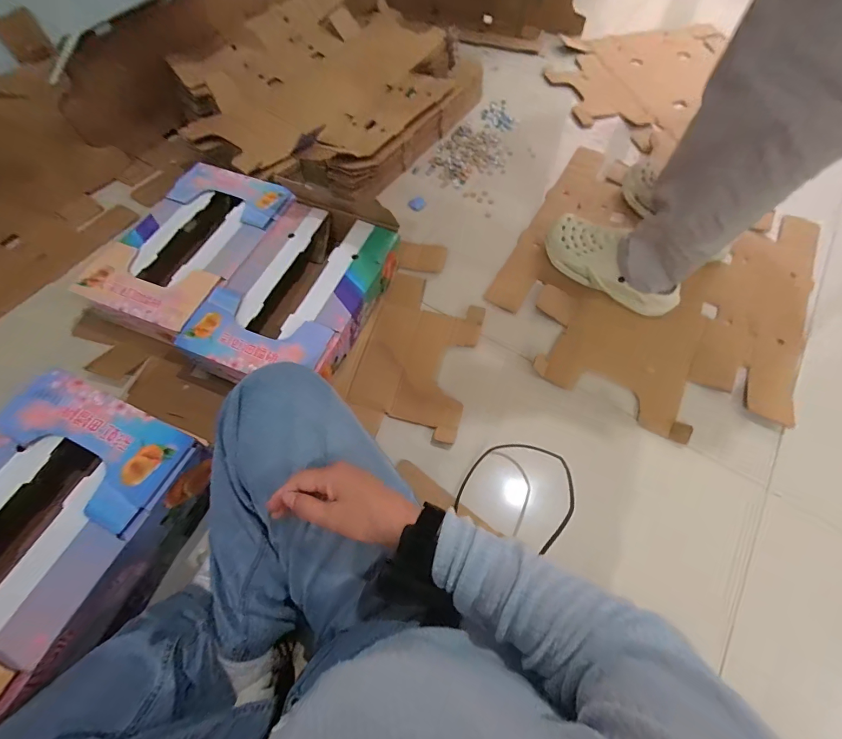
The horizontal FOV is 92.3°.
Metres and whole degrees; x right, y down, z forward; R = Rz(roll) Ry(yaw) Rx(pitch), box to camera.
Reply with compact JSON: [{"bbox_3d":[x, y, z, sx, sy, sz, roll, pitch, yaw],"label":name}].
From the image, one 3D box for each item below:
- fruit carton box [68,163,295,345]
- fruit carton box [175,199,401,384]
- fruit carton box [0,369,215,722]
[{"bbox_3d":[-0.467,-0.258,0.839,0.253,0.086,0.420,19,64,11],"label":"fruit carton box"},{"bbox_3d":[-0.230,-0.149,0.811,0.254,0.115,0.424,20,64,11],"label":"fruit carton box"},{"bbox_3d":[-0.467,0.212,0.492,0.243,0.118,0.367,22,65,12],"label":"fruit carton box"}]

